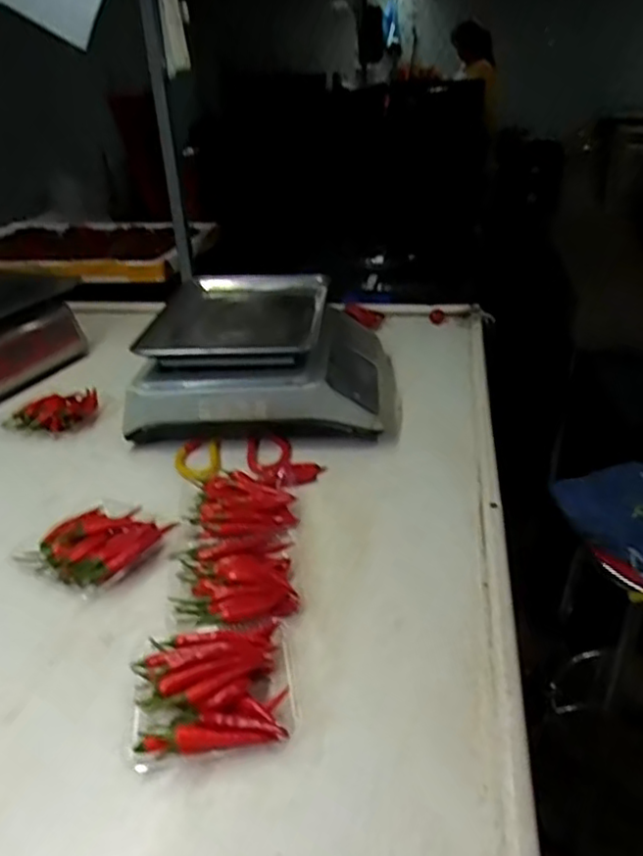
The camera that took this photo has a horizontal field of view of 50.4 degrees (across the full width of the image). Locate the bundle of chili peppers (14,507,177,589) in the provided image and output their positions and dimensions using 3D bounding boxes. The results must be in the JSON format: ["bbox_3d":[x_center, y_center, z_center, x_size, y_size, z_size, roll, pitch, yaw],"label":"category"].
[{"bbox_3d":[-0.223,0.114,0.693,0.106,0.033,0.107,13,32,27],"label":"bundle of chili peppers"}]

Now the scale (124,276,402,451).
[{"bbox_3d":[-0.064,-0.106,1.003,0.345,0.134,0.363,2,28,8],"label":"scale"}]

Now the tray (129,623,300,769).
[{"bbox_3d":[-0.081,0.195,0.517,0.117,0.034,0.107,-7,28,-8],"label":"tray"}]

